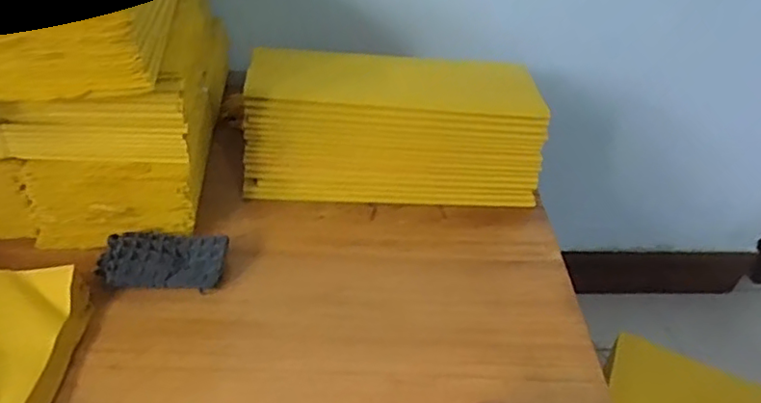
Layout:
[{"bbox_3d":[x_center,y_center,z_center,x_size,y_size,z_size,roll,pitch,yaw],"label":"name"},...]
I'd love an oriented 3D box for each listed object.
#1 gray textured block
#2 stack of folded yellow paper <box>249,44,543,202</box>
[{"bbox_3d":[-0.196,0.054,0.545,0.107,0.028,0.051,3,40,-6],"label":"gray textured block"},{"bbox_3d":[0.017,-0.085,0.670,0.323,0.128,0.135,3,40,-5],"label":"stack of folded yellow paper"}]

